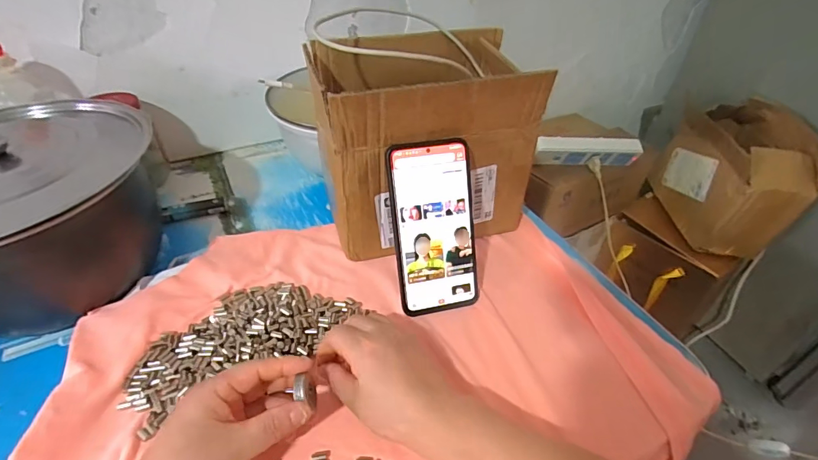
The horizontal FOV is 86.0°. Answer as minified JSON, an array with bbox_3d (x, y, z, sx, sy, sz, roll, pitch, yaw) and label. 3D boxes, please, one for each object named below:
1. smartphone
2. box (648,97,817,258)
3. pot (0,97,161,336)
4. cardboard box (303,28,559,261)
[{"bbox_3d":[0.024,0.000,0.412,0.077,0.161,0.008,-8,14,-10],"label":"smartphone"},{"bbox_3d":[0.584,-0.099,0.803,0.159,0.200,0.226,0,40,-3],"label":"box"},{"bbox_3d":[-0.355,-0.012,0.417,0.219,0.141,0.176,-8,42,-10],"label":"pot"},{"bbox_3d":[0.018,-0.082,0.468,0.205,0.198,0.139,-11,42,-13],"label":"cardboard box"}]

